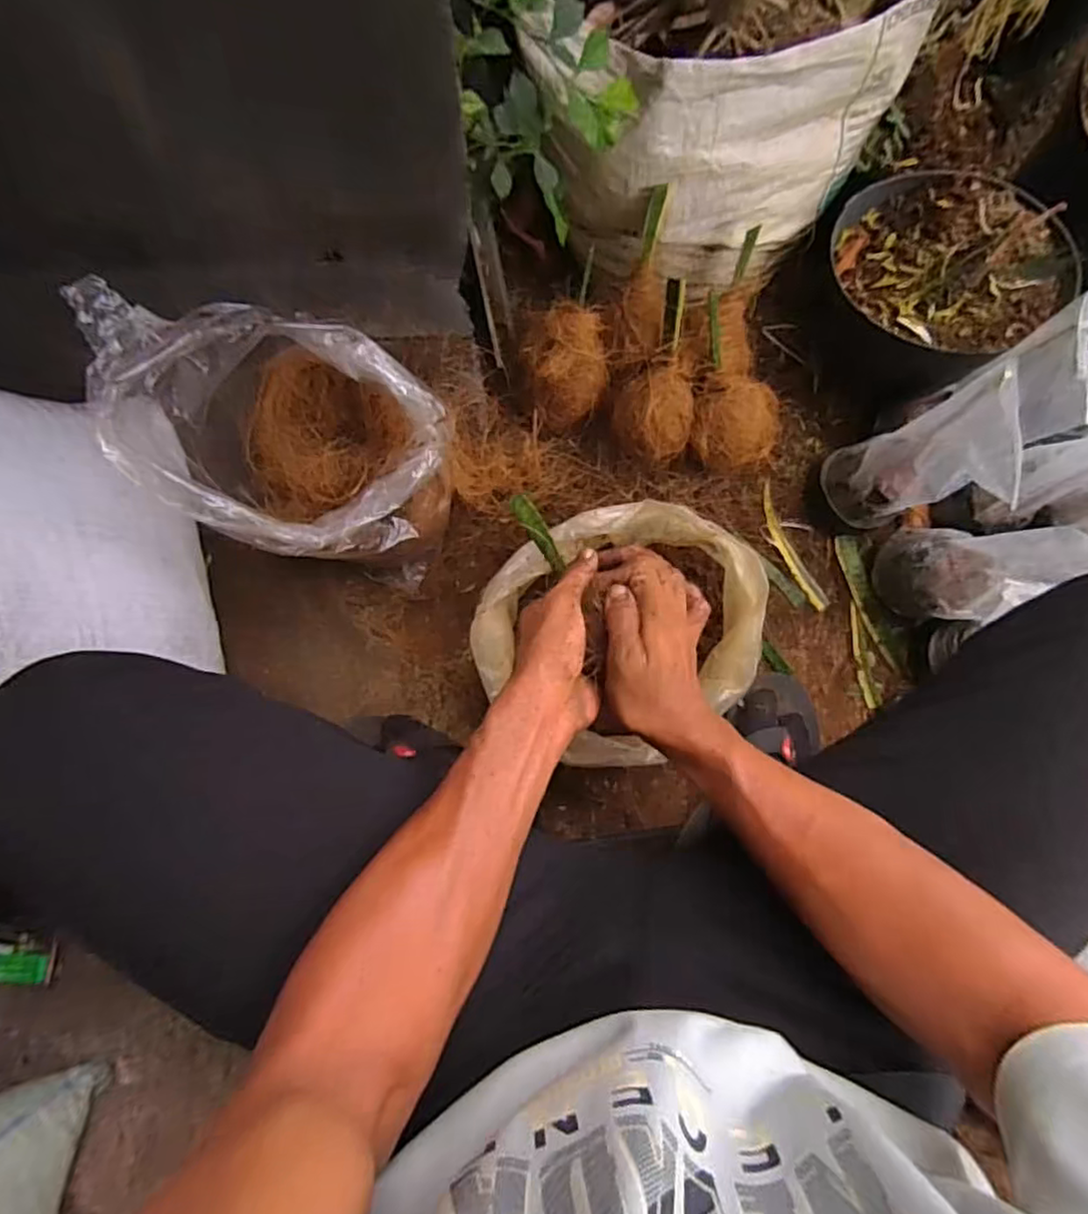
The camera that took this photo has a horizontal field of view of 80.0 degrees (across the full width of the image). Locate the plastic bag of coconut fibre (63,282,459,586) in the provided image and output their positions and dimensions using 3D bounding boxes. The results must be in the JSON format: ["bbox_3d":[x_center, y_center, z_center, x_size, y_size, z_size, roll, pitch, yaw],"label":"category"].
[{"bbox_3d":[-0.218,-0.144,0.595,0.229,0.307,0.187,23,85,5],"label":"plastic bag of coconut fibre"}]

